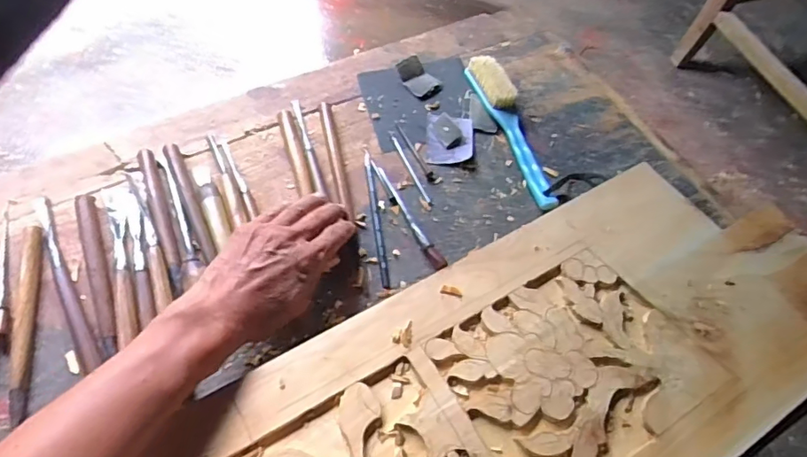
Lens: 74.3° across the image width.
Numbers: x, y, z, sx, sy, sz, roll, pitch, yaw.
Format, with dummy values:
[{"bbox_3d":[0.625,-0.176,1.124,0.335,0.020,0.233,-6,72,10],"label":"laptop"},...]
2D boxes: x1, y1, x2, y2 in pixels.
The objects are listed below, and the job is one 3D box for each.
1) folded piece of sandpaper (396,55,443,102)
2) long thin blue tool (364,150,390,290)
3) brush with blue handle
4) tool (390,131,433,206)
[{"bbox_3d":[0.018,-0.192,0.672,0.064,0.016,0.039,41,65,18],"label":"folded piece of sandpaper"},{"bbox_3d":[-0.031,-0.016,0.577,0.008,0.006,0.175,-6,60,-8],"label":"long thin blue tool"},{"bbox_3d":[0.133,-0.121,0.635,0.035,0.034,0.225,-15,62,-13],"label":"brush with blue handle"},{"bbox_3d":[0.007,-0.070,0.610,0.007,0.004,0.111,-19,63,-15],"label":"tool"}]

